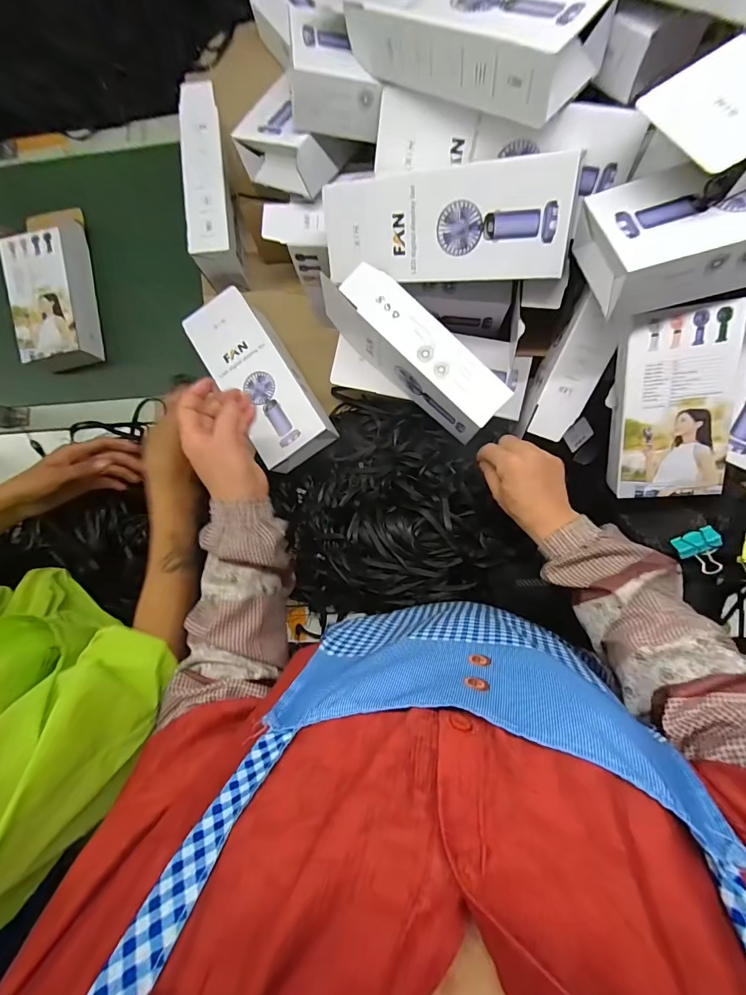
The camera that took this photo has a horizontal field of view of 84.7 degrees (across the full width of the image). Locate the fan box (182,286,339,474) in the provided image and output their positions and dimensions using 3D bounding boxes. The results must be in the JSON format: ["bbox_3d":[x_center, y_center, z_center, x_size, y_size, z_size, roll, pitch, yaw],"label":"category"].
[{"bbox_3d":[-0.160,-0.162,0.569,0.099,0.048,0.254,-35,84,4],"label":"fan box"}]

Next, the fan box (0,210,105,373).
[{"bbox_3d":[-0.509,-0.333,0.646,0.110,0.061,0.250,-8,90,4],"label":"fan box"}]

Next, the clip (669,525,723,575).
[{"bbox_3d":[0.359,0.060,0.445,0.041,0.023,0.043,-29,89,4],"label":"clip"}]

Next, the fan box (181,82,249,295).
[{"bbox_3d":[-0.218,-0.419,0.562,0.056,0.078,0.238,-6,90,4],"label":"fan box"}]

